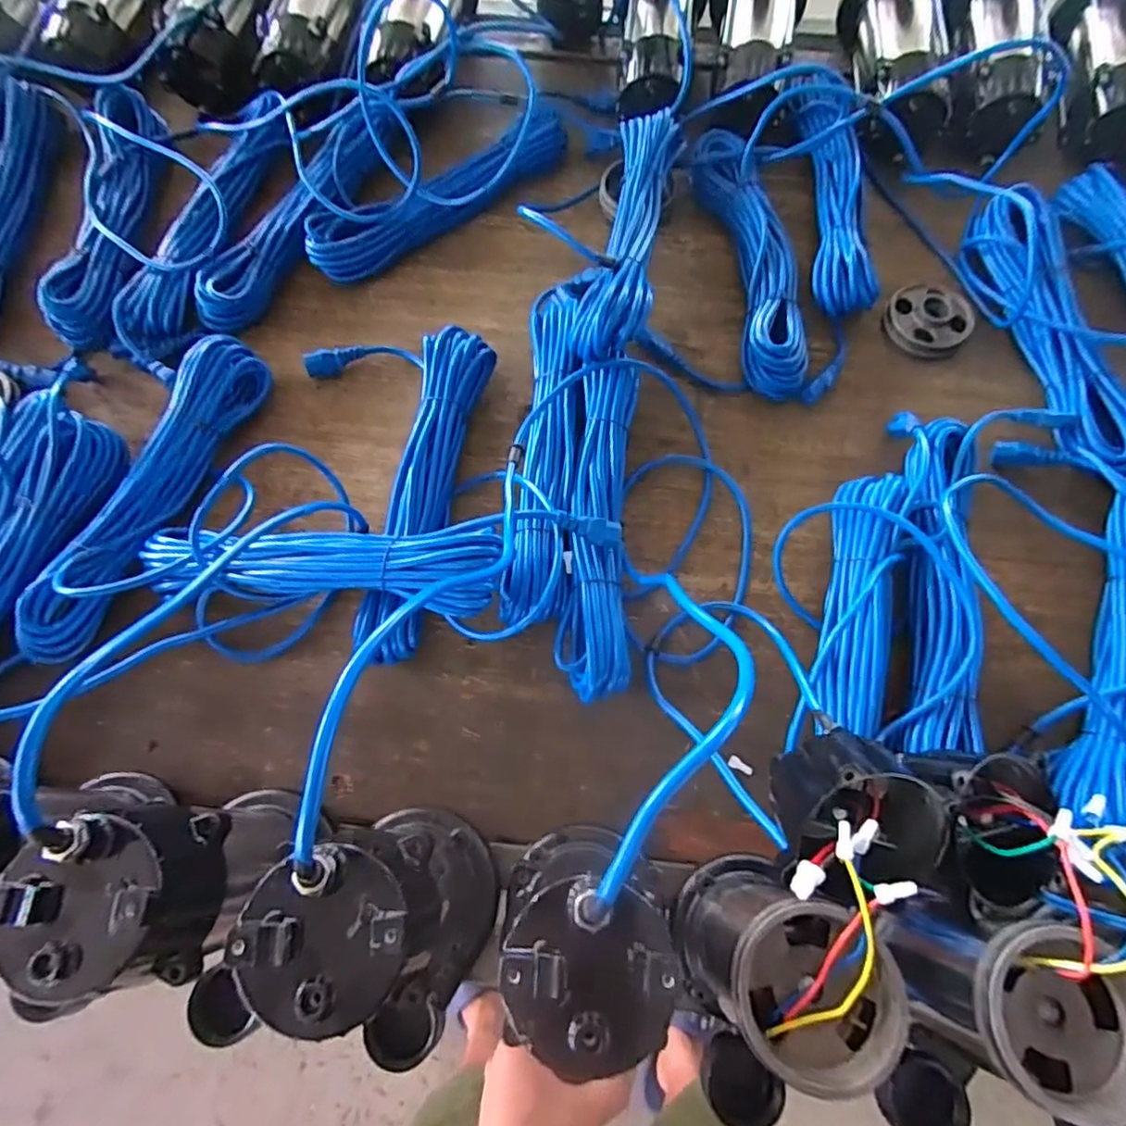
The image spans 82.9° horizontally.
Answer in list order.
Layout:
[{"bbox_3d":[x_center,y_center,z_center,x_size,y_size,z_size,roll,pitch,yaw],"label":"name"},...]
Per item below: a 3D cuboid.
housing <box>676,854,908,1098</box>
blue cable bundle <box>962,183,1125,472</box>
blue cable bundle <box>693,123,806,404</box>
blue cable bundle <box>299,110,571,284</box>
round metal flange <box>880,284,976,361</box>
[{"bbox_3d":[0.136,0.253,0.412,0.092,0.156,0.093,14,71,6],"label":"housing"},{"bbox_3d":[0.517,-0.245,0.677,0.083,0.057,0.337,-6,70,-1],"label":"blue cable bundle"},{"bbox_3d":[0.212,-0.344,0.716,0.080,0.048,0.349,-8,70,-2],"label":"blue cable bundle"},{"bbox_3d":[-0.143,-0.444,0.760,0.351,0.047,0.090,-33,73,-11],"label":"blue cable bundle"},{"bbox_3d":[0.403,-0.271,0.704,0.090,0.026,0.086,0,70,1],"label":"round metal flange"}]

